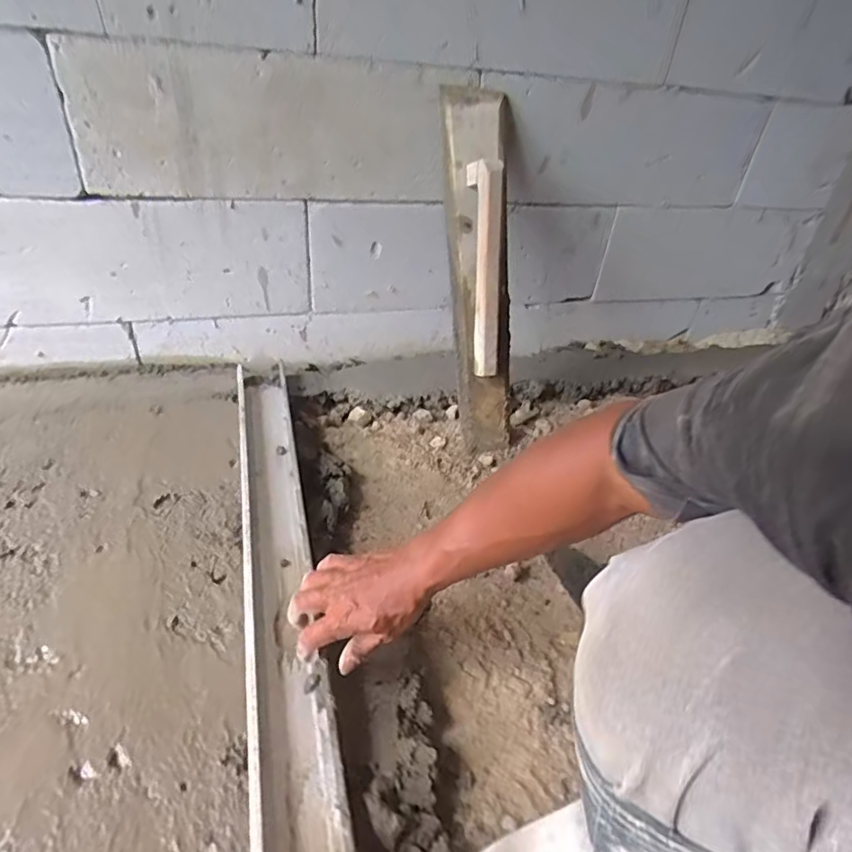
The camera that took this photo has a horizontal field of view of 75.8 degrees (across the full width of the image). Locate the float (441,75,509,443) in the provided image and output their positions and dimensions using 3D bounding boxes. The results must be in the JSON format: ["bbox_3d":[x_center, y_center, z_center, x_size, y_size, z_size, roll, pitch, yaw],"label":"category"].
[{"bbox_3d":[0.102,-0.243,0.885,0.114,0.579,0.089,-6,9,-17],"label":"float"}]

